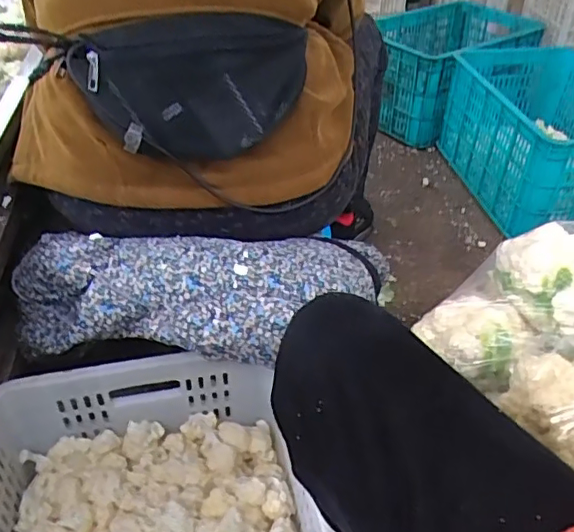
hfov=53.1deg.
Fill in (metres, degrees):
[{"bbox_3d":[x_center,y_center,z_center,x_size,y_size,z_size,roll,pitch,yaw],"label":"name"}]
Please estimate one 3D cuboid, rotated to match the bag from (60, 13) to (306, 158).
[{"bbox_3d":[-0.087,-0.205,0.637,0.263,0.123,0.112,-15,43,-17],"label":"bag"}]

